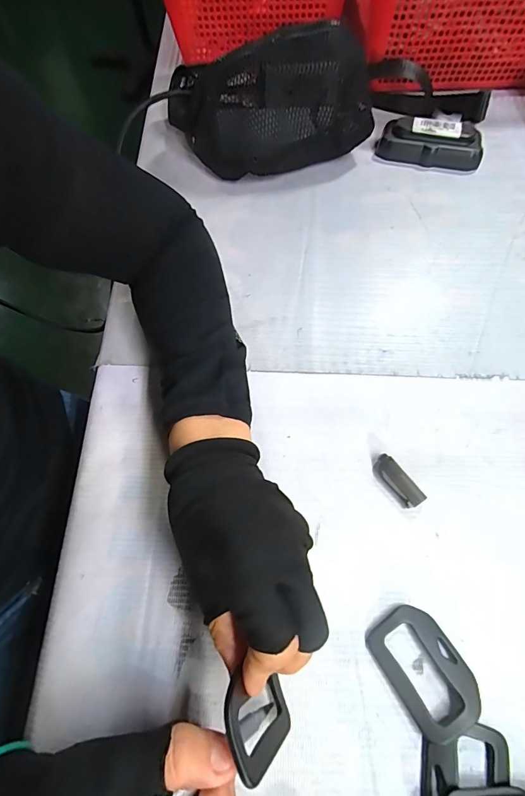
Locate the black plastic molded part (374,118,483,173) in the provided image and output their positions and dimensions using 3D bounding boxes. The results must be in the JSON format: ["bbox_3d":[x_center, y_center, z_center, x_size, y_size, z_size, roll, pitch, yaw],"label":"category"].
[{"bbox_3d":[0.183,-0.277,0.415,0.109,0.029,0.043,14,64,8],"label":"black plastic molded part"}]

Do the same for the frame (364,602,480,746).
[{"bbox_3d":[0.092,0.153,0.216,0.042,0.009,0.061,-30,67,-13],"label":"frame"}]

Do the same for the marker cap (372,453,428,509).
[{"bbox_3d":[0.093,0.058,0.264,0.016,0.008,0.039,-36,68,-15],"label":"marker cap"}]

